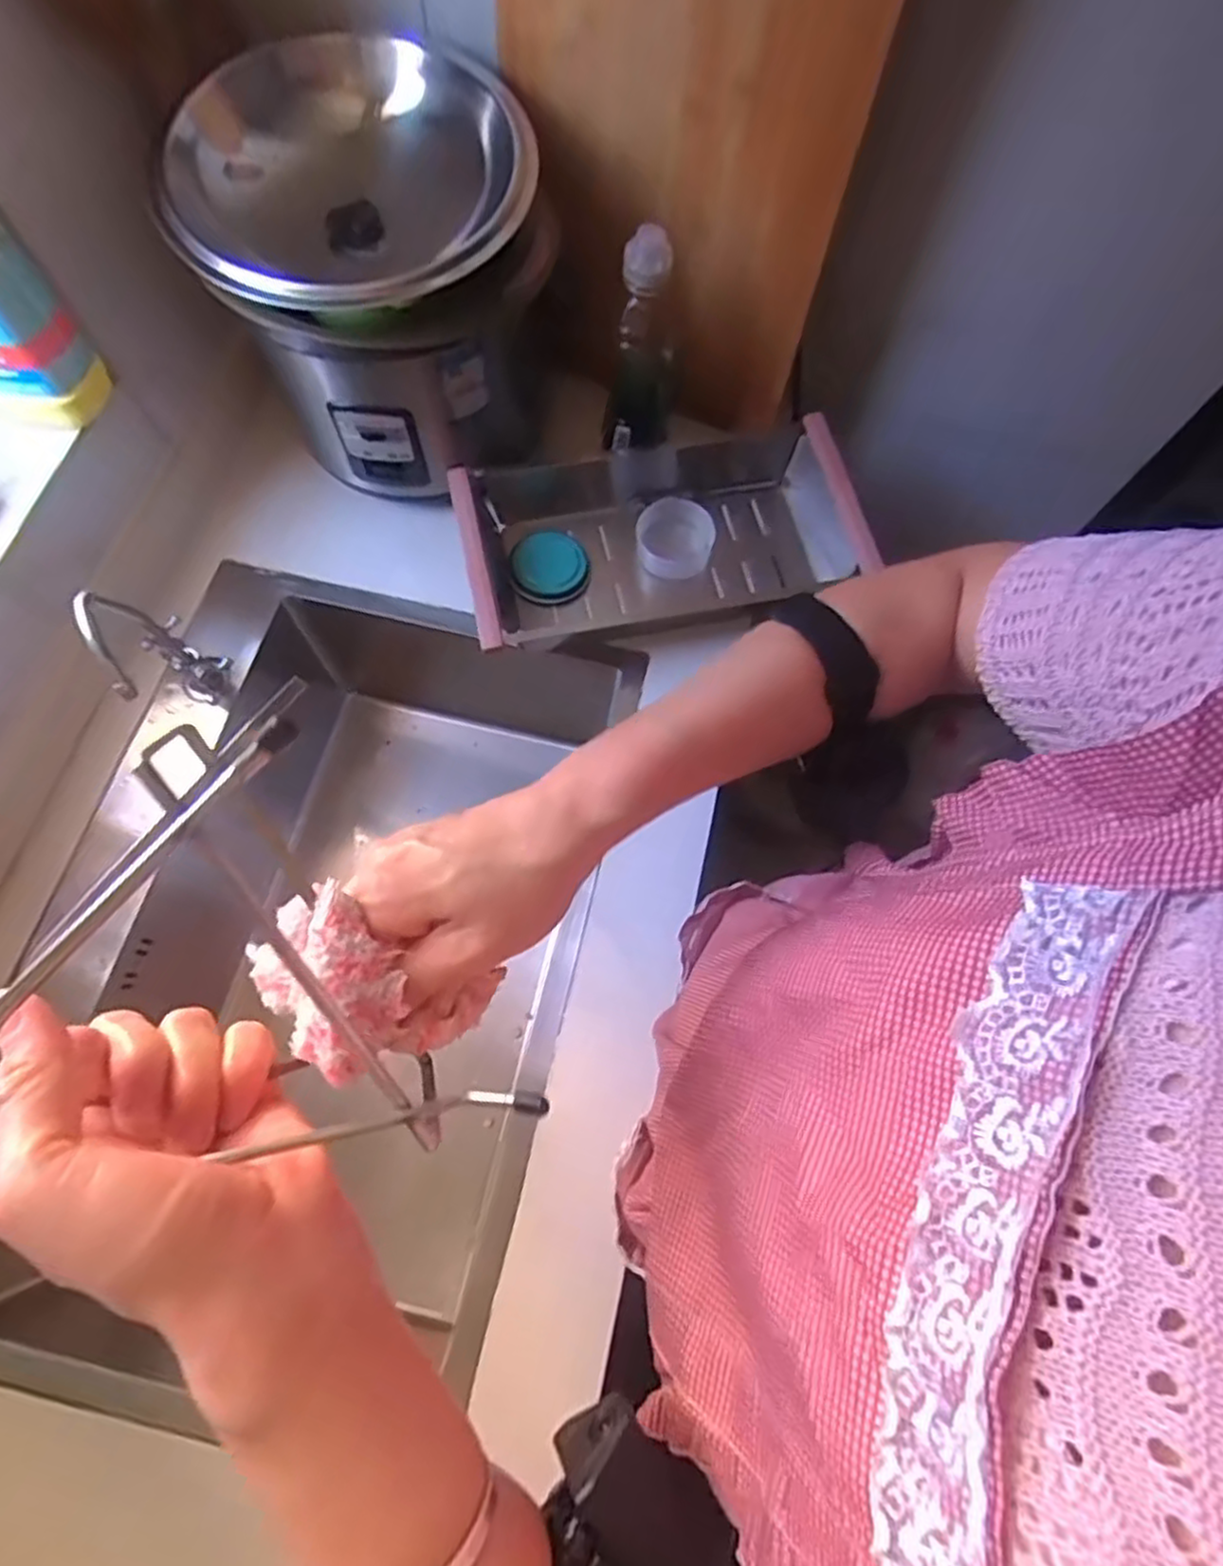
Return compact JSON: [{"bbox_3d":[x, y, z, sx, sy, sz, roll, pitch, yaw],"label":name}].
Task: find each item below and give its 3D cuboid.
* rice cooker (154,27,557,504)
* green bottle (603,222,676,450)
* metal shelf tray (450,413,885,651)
[{"bbox_3d":[-0.188,-0.426,0.634,0.253,0.250,0.224,-3,70,-4],"label":"rice cooker"},{"bbox_3d":[0.031,-0.404,0.672,0.062,0.199,0.053,6,70,0],"label":"green bottle"},{"bbox_3d":[0.050,-0.247,0.742,0.386,0.095,0.202,-13,72,-7],"label":"metal shelf tray"}]

